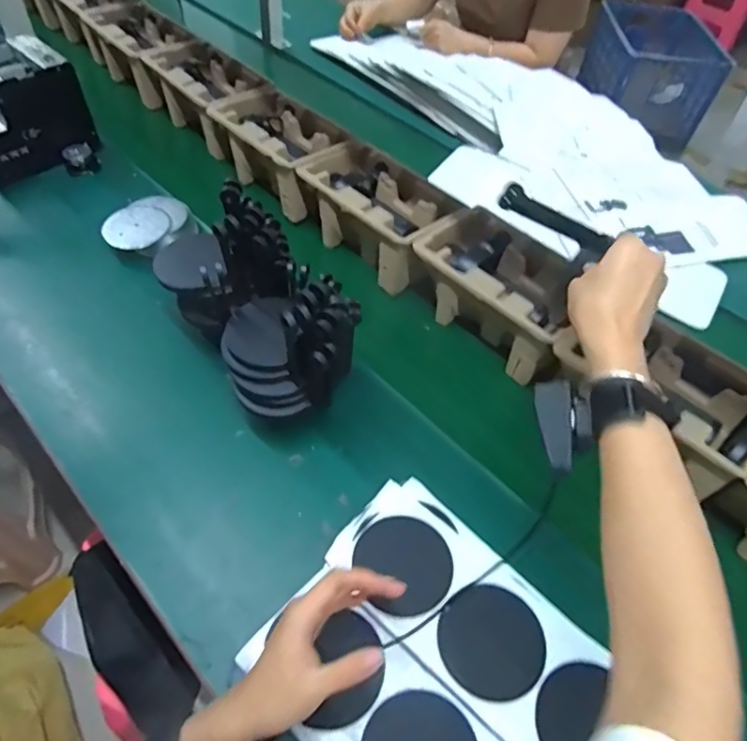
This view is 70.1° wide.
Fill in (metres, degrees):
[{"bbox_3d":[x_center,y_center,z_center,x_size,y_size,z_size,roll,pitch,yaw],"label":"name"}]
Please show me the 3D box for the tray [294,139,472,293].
[{"bbox_3d":[0.013,-0.238,0.794,0.145,0.093,0.224,-37,62,-27],"label":"tray"}]

